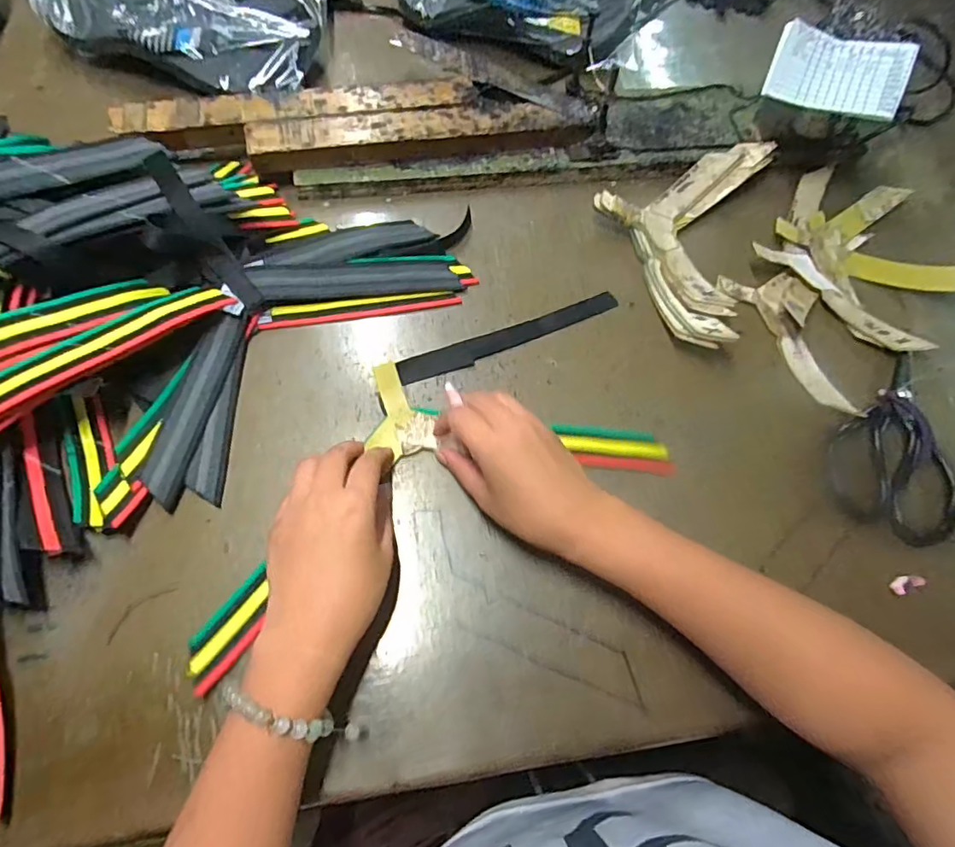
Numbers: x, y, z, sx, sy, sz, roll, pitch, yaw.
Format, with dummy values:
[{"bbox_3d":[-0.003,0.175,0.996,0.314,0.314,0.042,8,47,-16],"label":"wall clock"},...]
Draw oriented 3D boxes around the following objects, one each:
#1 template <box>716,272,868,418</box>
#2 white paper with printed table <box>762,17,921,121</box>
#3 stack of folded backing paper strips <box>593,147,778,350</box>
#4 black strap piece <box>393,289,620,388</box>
[{"bbox_3d":[0.282,-0.076,0.460,0.070,0.011,0.153,-23,70,-12],"label":"template"},{"bbox_3d":[0.304,-0.298,0.452,0.103,0.015,0.062,21,96,12],"label":"white paper with printed table"},{"bbox_3d":[0.222,-0.162,0.482,0.178,0.032,0.179,-21,70,-11],"label":"stack of folded backing paper strips"},{"bbox_3d":[0.030,-0.072,0.446,0.198,0.004,0.021,-21,81,-13],"label":"black strap piece"}]

